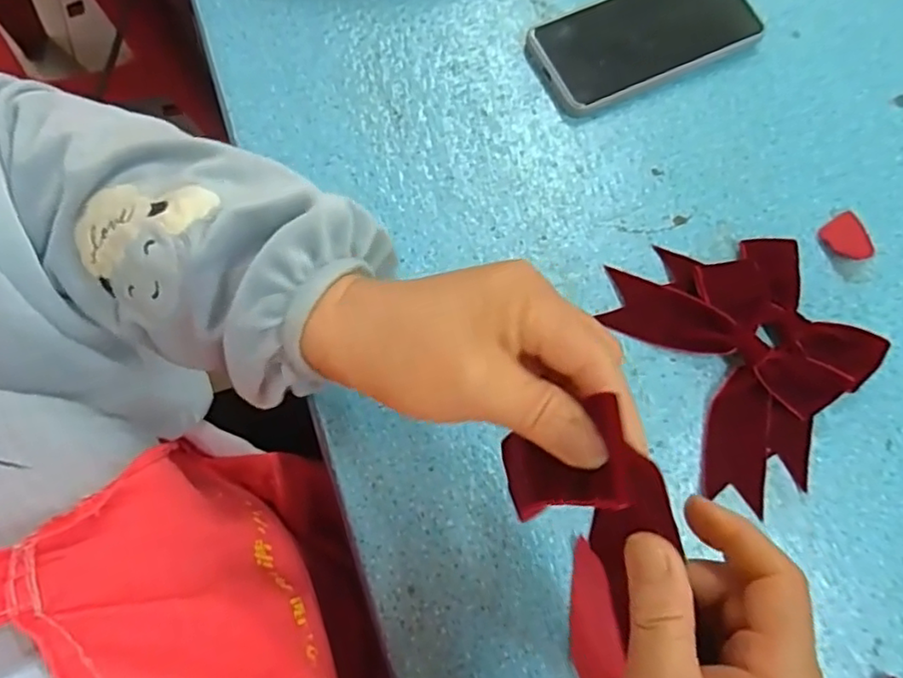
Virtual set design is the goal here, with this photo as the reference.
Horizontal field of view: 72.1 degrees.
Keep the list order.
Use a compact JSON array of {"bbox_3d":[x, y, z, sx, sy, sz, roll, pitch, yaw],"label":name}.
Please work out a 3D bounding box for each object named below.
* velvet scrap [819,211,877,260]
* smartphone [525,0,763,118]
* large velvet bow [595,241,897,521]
[{"bbox_3d":[0.270,-0.067,0.421,0.032,0.005,0.034,1,74,-2],"label":"velvet scrap"},{"bbox_3d":[0.138,-0.222,0.454,0.159,0.017,0.081,-22,76,-8],"label":"smartphone"},{"bbox_3d":[0.186,0.006,0.386,0.129,0.023,0.158,-28,77,-9],"label":"large velvet bow"}]

